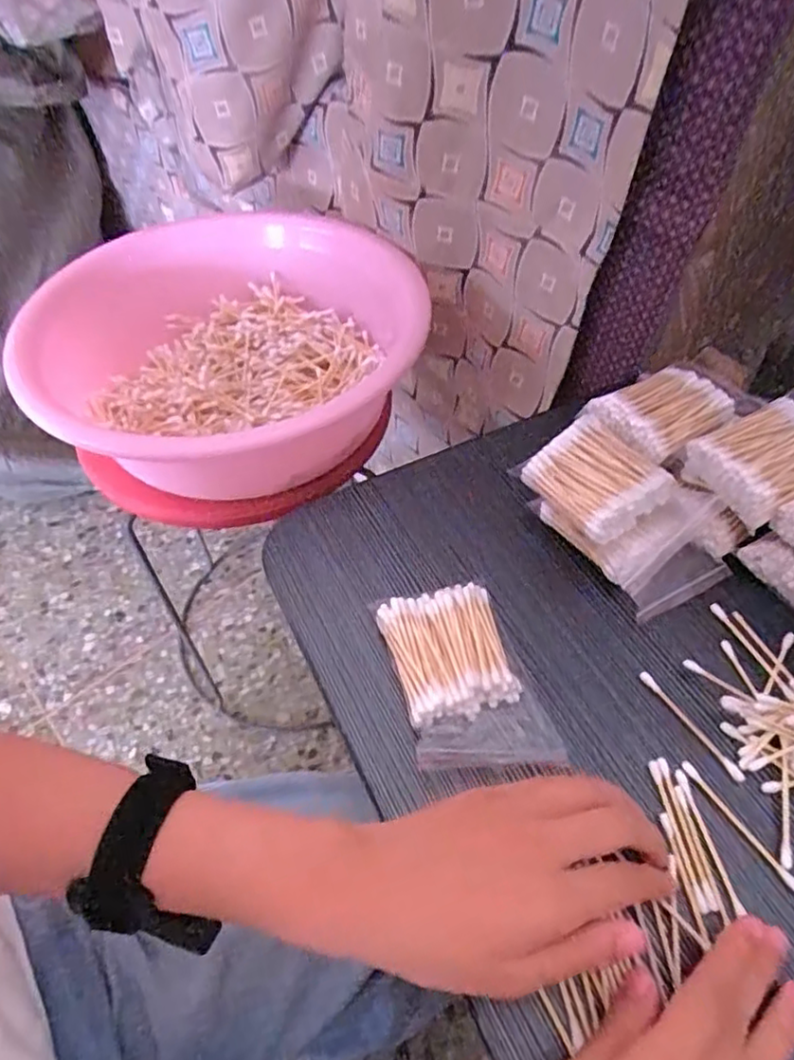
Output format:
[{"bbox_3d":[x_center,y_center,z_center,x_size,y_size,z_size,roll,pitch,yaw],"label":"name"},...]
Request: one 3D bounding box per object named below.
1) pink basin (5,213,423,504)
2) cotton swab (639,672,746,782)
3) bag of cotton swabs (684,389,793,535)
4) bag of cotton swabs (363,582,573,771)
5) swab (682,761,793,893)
[{"bbox_3d":[-0.143,-0.163,0.569,0.352,0.097,0.336,0,51,1],"label":"pink basin"},{"bbox_3d":[0.159,0.105,0.341,0.007,0.004,0.069,-26,56,-19],"label":"cotton swab"},{"bbox_3d":[0.230,-0.044,0.376,0.080,0.029,0.063,-18,54,-13],"label":"bag of cotton swabs"},{"bbox_3d":[0.036,0.083,0.354,0.072,0.024,0.113,-13,52,-9],"label":"bag of cotton swabs"},{"bbox_3d":[0.168,0.144,0.308,0.006,0.004,0.068,-27,56,-19],"label":"swab"}]

